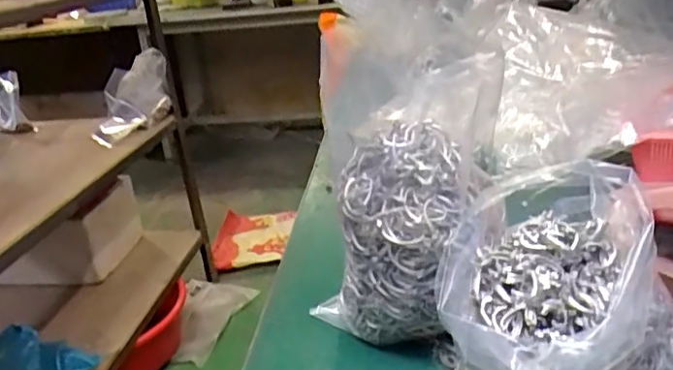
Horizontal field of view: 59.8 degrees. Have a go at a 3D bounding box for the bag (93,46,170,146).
[{"bbox_3d":[-0.558,-0.239,1.583,0.211,0.176,0.247,-13,24,-15],"label":"bag"}]

